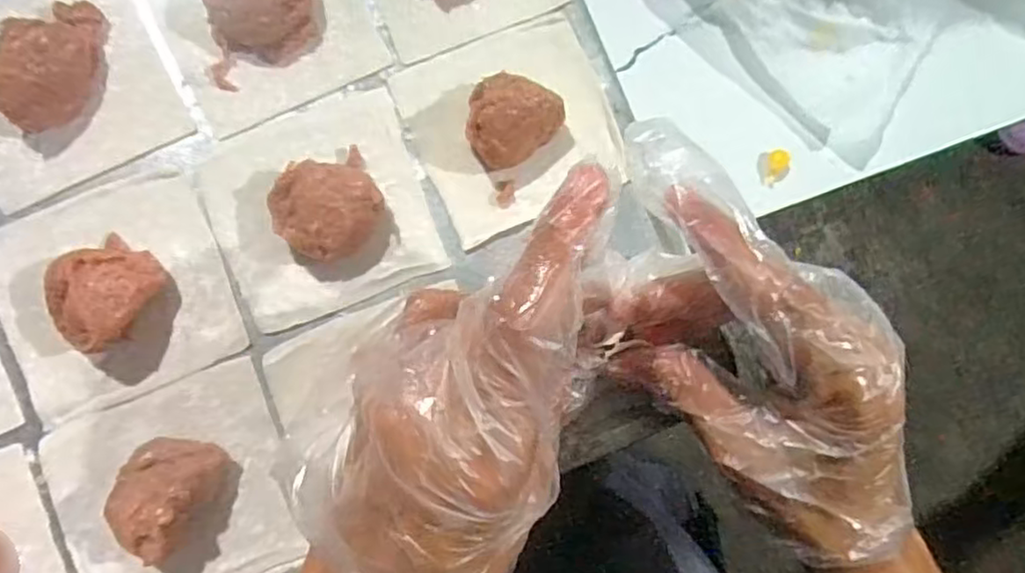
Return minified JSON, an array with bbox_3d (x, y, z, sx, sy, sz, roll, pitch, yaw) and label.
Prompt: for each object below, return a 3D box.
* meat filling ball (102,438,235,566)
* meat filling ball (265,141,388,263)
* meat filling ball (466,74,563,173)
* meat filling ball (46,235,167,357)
[{"bbox_3d":[-0.122,0.071,0.237,0.032,0.025,0.037,40,81,-1],"label":"meat filling ball"},{"bbox_3d":[-0.070,-0.031,0.256,0.040,0.023,0.036,-29,88,-9],"label":"meat filling ball"},{"bbox_3d":[-0.001,-0.062,0.263,0.034,0.029,0.034,1,84,-7],"label":"meat filling ball"},{"bbox_3d":[-0.148,0.002,0.243,0.032,0.023,0.036,33,81,-3],"label":"meat filling ball"}]

